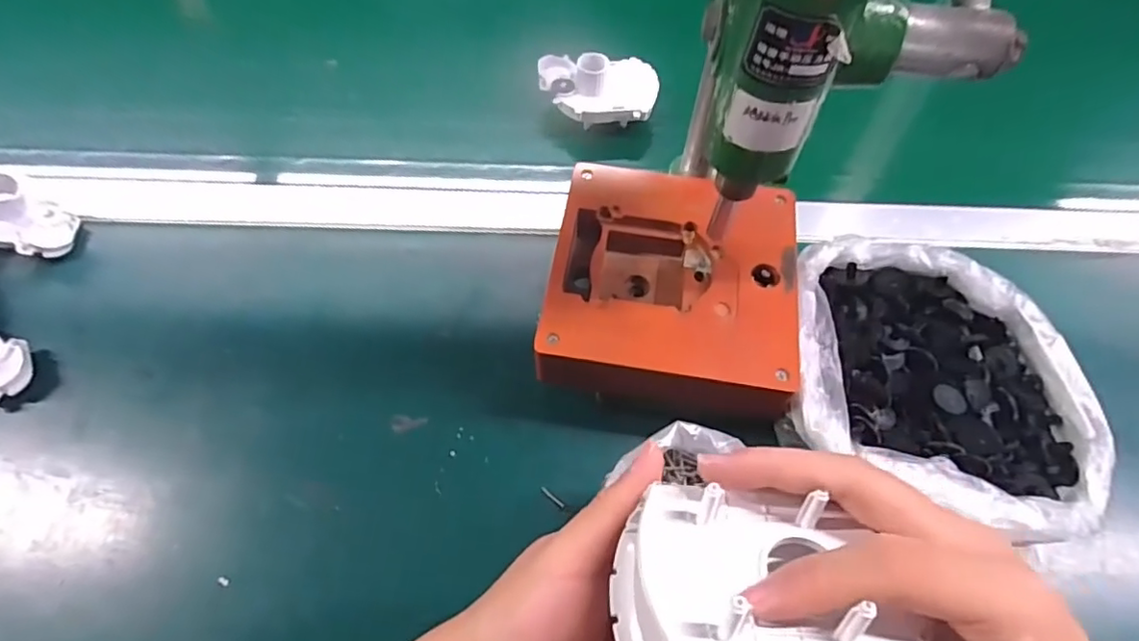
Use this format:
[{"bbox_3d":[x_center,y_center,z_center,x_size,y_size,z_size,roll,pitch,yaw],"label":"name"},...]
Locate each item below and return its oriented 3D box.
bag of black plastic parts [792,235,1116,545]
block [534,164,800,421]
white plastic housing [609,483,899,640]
[{"bbox_3d":[0.220,0.048,0.370,0.191,0.073,0.162,23,61,13],"label":"bag of black plastic parts"},{"bbox_3d":[0.065,-0.012,0.400,0.151,0.076,0.162,7,58,4],"label":"block"},{"bbox_3d":[0.053,0.082,0.184,0.075,0.030,0.066,-10,59,-6],"label":"white plastic housing"}]

